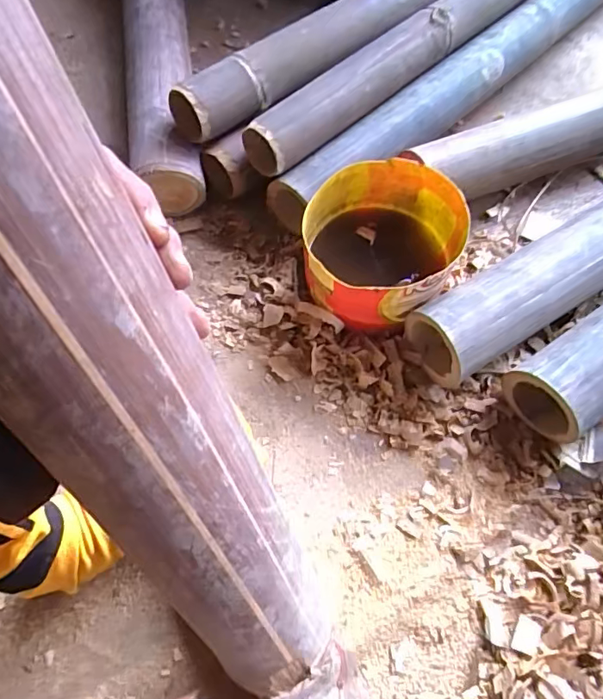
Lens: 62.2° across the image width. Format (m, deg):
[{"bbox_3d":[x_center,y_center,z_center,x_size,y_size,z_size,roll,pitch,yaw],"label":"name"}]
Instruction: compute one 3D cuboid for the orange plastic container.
[{"bbox_3d":[0.078,-0.103,0.514,0.144,0.097,0.153,0,65,-1],"label":"orange plastic container"}]

